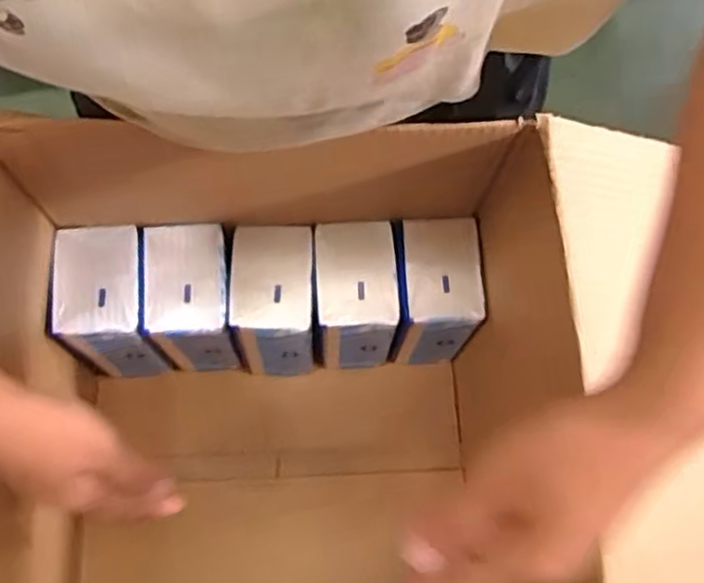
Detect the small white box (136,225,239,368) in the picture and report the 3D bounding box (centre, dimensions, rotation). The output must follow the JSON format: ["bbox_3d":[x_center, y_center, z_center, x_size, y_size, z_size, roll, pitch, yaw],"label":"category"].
[{"bbox_3d":[-0.133,0.009,0.604,0.066,0.139,0.094,-4,75,-2],"label":"small white box"}]

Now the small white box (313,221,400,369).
[{"bbox_3d":[0.002,0.005,0.601,0.063,0.116,0.098,-4,75,-2],"label":"small white box"}]

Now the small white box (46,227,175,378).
[{"bbox_3d":[-0.201,0.012,0.586,0.069,0.115,0.101,-5,75,-2],"label":"small white box"}]

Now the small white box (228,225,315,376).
[{"bbox_3d":[-0.065,0.012,0.606,0.064,0.136,0.103,-1,75,-1],"label":"small white box"}]

